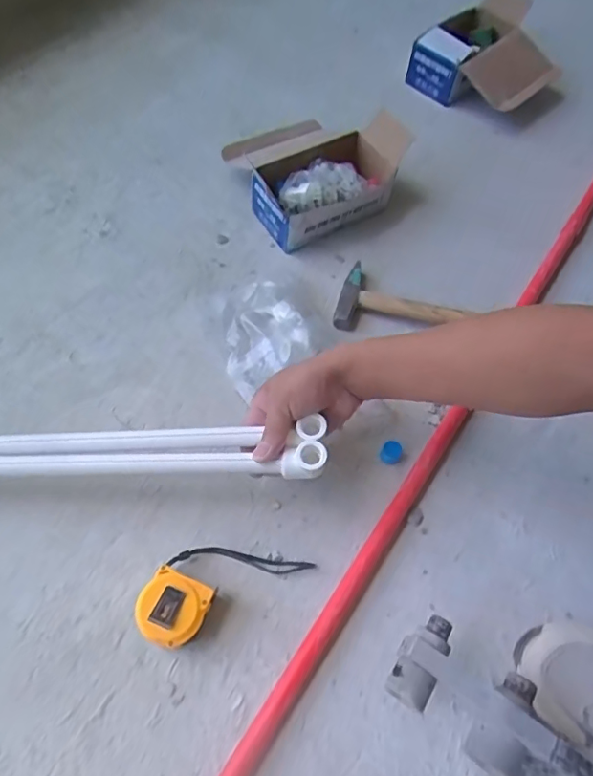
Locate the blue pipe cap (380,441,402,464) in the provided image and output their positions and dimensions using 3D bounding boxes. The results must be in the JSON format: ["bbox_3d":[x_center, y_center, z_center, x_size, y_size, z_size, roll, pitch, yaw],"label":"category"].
[{"bbox_3d":[0.107,0.074,0.604,0.021,0.022,0.020,1,61,-2],"label":"blue pipe cap"}]

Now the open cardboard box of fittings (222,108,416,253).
[{"bbox_3d":[0.019,-0.328,0.780,0.229,0.082,0.227,-39,70,-21],"label":"open cardboard box of fittings"}]

